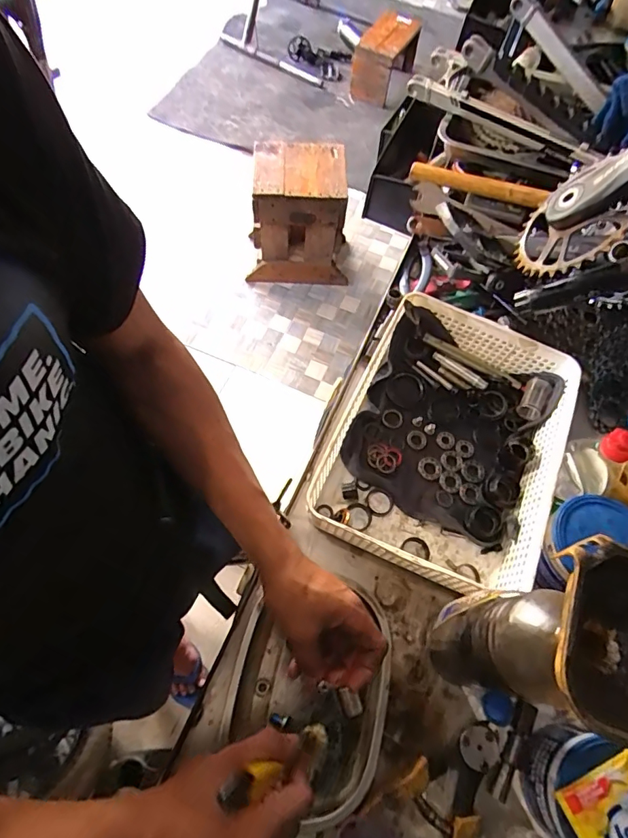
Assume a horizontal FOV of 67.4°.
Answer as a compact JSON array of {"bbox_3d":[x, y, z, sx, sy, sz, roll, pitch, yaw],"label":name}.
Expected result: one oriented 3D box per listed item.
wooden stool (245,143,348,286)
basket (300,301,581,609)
[{"bbox_3d":[-0.058,-0.723,1.708,0.346,0.412,0.242,0,64,-4],"label":"wooden stool"},{"bbox_3d":[0.162,0.023,0.578,0.270,0.091,0.328,22,65,7],"label":"basket"}]

